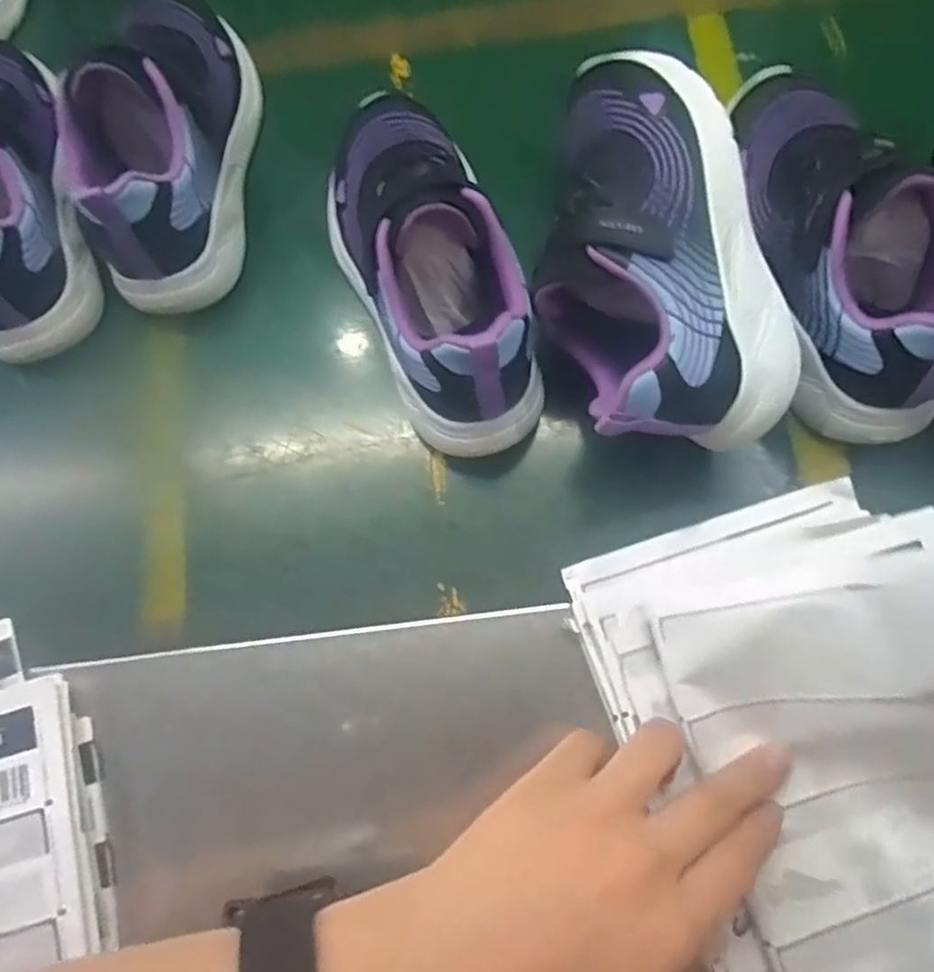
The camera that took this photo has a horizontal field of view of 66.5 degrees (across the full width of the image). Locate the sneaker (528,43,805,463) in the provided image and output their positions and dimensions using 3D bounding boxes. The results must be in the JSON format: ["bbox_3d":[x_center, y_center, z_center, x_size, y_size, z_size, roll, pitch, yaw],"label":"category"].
[{"bbox_3d":[0.084,-0.115,0.364,0.099,0.088,0.208,-12,74,-2],"label":"sneaker"}]

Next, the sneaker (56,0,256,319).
[{"bbox_3d":[-0.173,-0.204,0.407,0.077,0.102,0.204,0,74,2],"label":"sneaker"}]

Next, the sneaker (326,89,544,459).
[{"bbox_3d":[-0.024,-0.121,0.368,0.074,0.108,0.210,-19,74,-4],"label":"sneaker"}]

